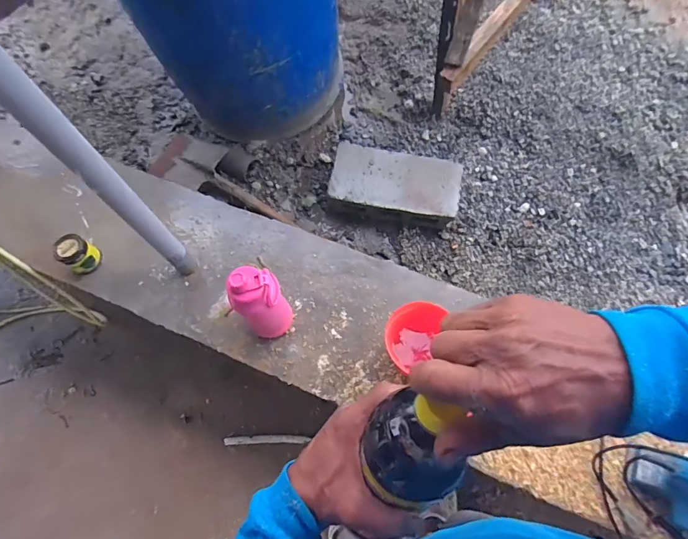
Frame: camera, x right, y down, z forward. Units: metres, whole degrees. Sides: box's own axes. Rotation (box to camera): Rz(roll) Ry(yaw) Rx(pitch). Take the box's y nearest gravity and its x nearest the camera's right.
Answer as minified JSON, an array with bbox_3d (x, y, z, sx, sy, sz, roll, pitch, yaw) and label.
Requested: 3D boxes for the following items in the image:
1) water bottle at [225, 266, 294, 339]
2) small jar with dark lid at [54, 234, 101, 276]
[{"bbox_3d":[-0.160,0.081,0.829,0.085,0.250,0.084,-7,67,-1],"label":"water bottle"},{"bbox_3d":[-0.639,-0.037,0.999,0.059,0.087,0.075,35,72,15],"label":"small jar with dark lid"}]

